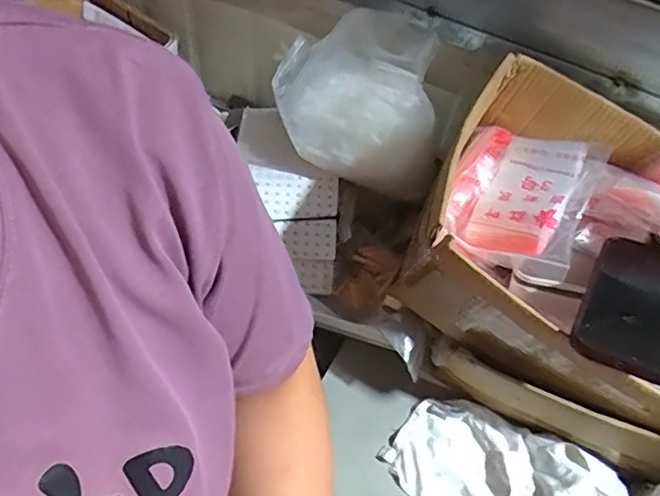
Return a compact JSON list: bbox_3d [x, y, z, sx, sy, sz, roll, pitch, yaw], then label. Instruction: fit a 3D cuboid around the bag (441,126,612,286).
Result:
[{"bbox_3d":[0.187,-0.060,0.556,0.130,0.047,0.177,25,55,12],"label":"bag"}]

